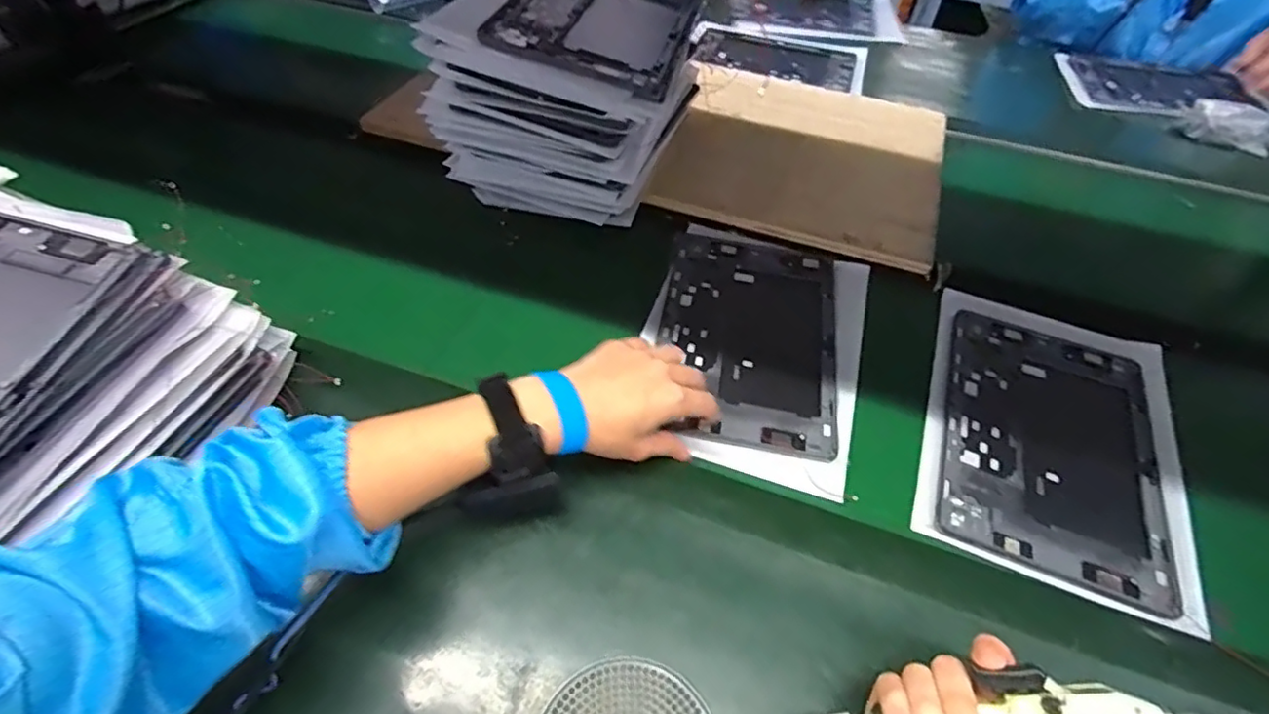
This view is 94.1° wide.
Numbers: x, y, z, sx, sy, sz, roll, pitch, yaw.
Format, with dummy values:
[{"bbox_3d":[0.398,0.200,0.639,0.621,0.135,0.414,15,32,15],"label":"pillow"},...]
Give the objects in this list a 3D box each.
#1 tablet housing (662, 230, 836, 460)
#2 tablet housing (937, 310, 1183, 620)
[{"bbox_3d":[0.108,-0.023,0.568,0.162,0.010,0.245,9,52,7],"label":"tablet housing"},{"bbox_3d":[0.356,0.070,0.508,0.161,0.007,0.254,20,53,11],"label":"tablet housing"}]

